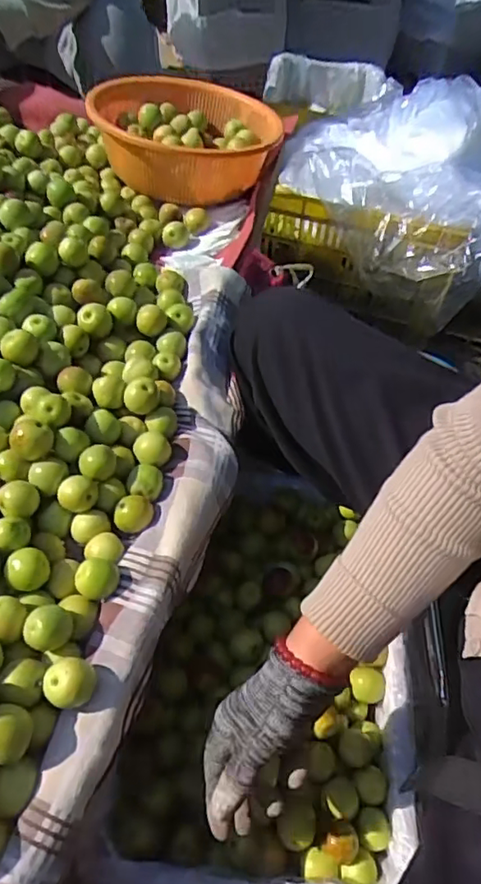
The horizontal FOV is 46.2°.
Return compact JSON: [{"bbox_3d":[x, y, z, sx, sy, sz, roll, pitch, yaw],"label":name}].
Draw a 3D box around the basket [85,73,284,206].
[{"bbox_3d":[-0.078,-0.449,0.831,0.259,0.100,0.258,2,53,-3],"label":"basket"}]

